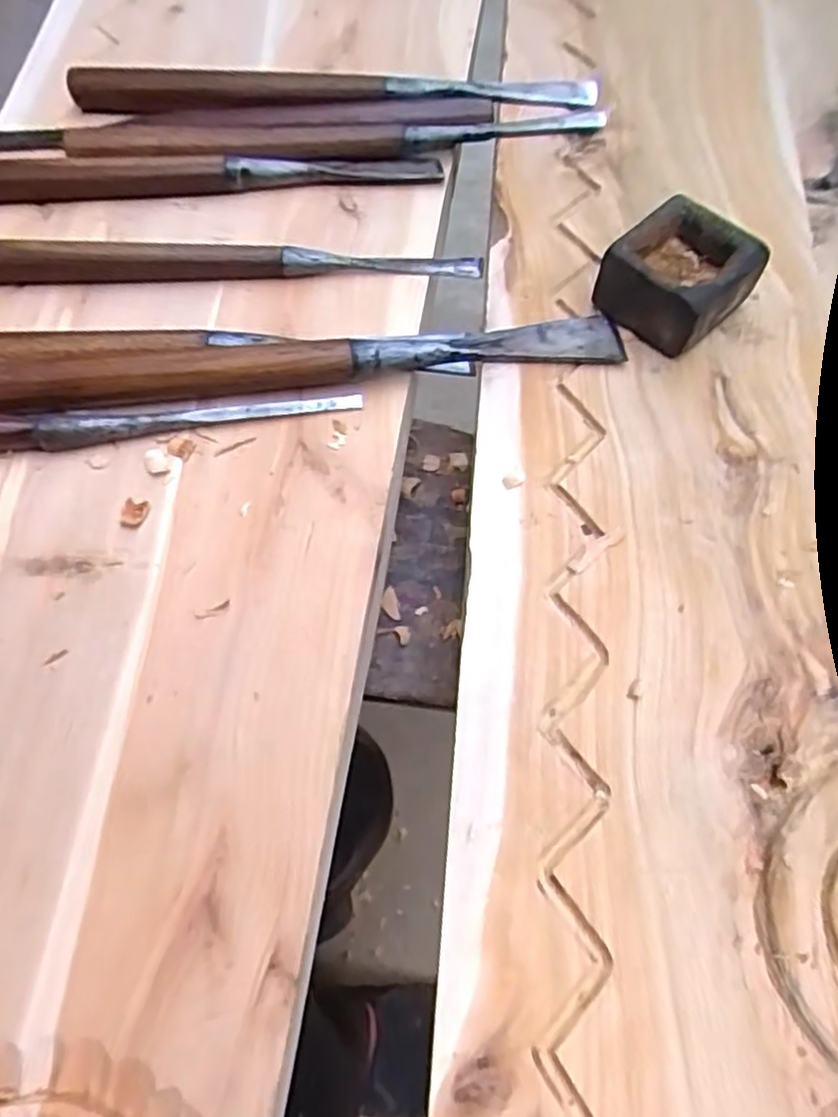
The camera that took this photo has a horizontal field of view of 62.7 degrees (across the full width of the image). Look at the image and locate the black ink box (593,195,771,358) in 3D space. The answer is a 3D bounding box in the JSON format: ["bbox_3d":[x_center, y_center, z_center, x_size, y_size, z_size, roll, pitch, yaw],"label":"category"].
[{"bbox_3d":[0.102,-0.110,0.272,0.049,0.030,0.045,-41,70,-16],"label":"black ink box"}]

